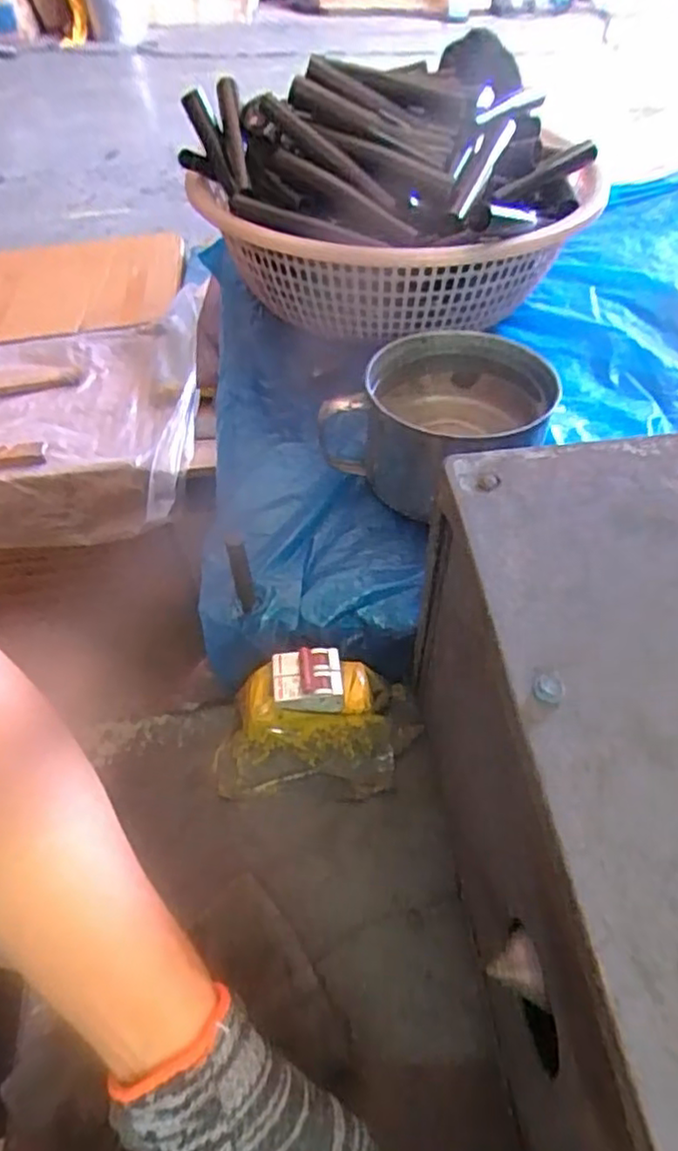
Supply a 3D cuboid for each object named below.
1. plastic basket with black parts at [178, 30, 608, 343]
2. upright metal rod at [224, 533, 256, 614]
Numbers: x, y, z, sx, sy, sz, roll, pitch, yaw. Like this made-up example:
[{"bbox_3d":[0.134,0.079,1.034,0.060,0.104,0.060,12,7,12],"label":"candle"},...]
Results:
[{"bbox_3d":[0.062,-0.373,0.645,0.333,0.178,0.310,-2,52,2],"label":"plastic basket with black parts"},{"bbox_3d":[-0.062,0.003,0.429,0.012,0.077,0.016,-13,52,-7],"label":"upright metal rod"}]

